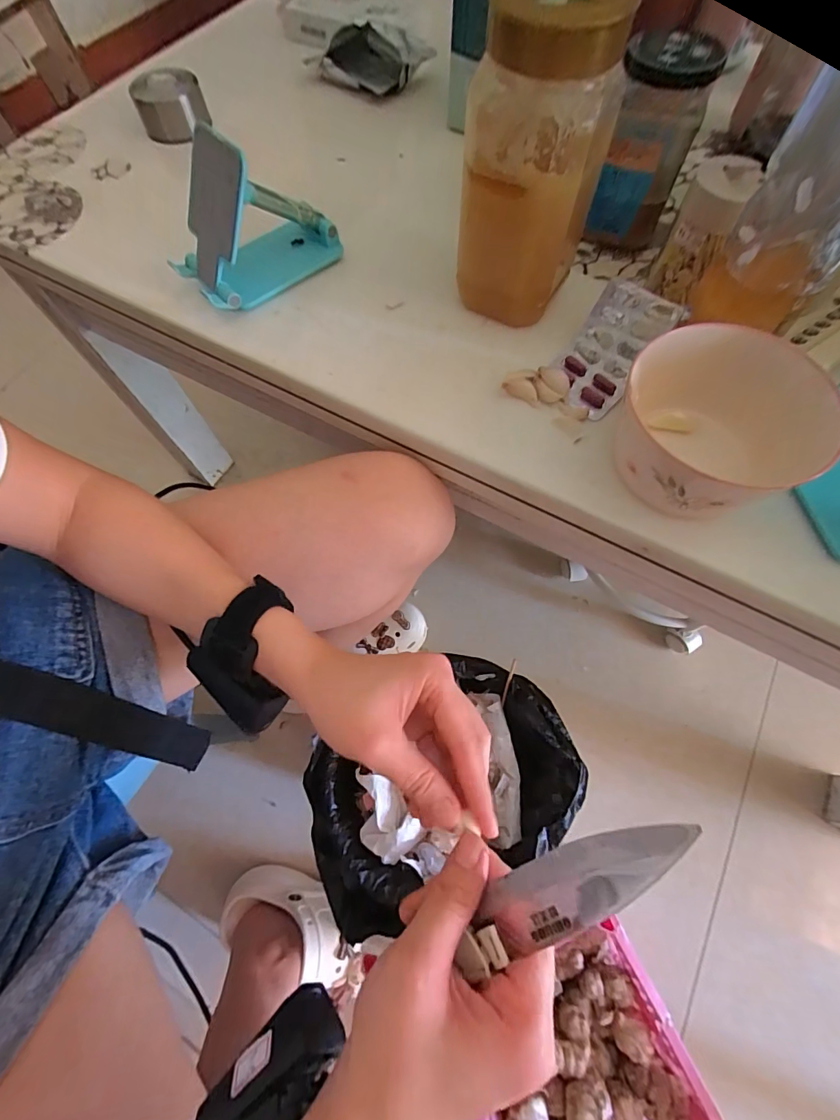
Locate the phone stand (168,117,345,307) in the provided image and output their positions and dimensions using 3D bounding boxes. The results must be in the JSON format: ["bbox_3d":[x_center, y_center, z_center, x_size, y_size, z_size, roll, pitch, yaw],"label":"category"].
[{"bbox_3d":[-0.126,-0.256,0.326,0.122,0.097,0.065,-35,71,-12],"label":"phone stand"}]

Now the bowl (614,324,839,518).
[{"bbox_3d":[0.165,-0.076,0.259,0.096,0.062,0.095,-1,68,1],"label":"bowl"}]

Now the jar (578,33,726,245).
[{"bbox_3d":[0.173,-0.315,0.334,0.060,0.115,0.055,-1,68,1],"label":"jar"}]

